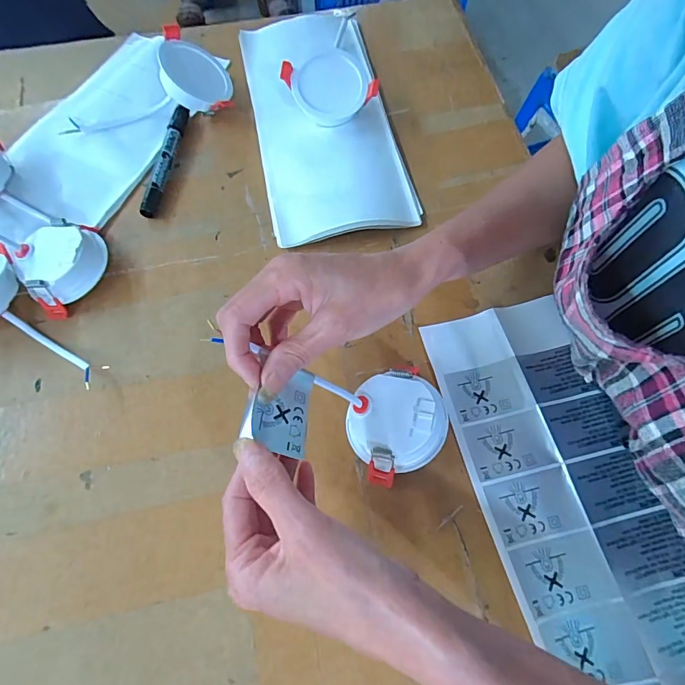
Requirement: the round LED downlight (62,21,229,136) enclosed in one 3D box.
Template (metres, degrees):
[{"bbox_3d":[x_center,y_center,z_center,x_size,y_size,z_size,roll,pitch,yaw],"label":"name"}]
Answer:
[{"bbox_3d":[-0.197,-0.261,0.433,0.164,0.053,0.077,-10,66,-4],"label":"round LED downlight"}]

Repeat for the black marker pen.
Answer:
[{"bbox_3d":[-0.172,-0.177,0.418,0.015,0.019,0.128,6,66,3],"label":"black marker pen"}]

